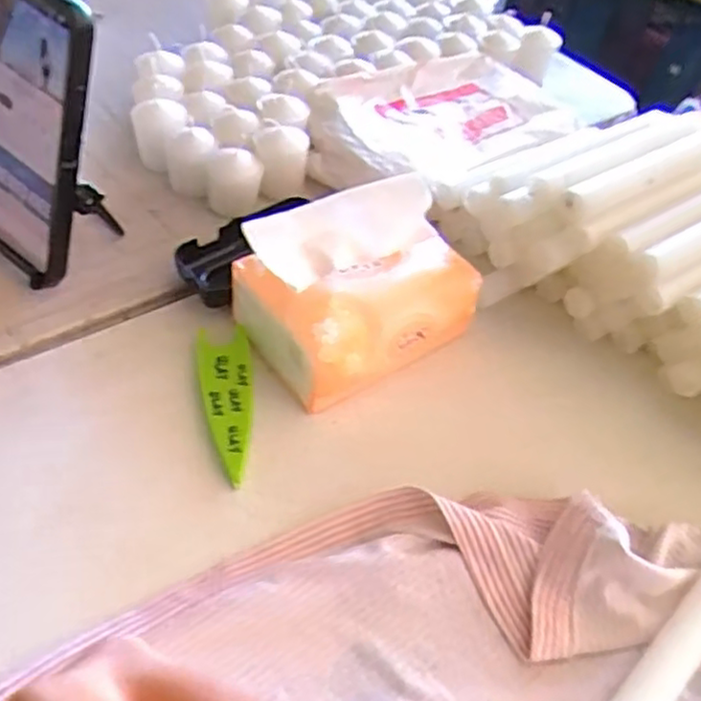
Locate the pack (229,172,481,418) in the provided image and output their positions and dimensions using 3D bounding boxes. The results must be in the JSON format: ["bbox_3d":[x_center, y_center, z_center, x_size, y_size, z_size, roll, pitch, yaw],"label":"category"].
[{"bbox_3d":[0.004,-0.038,0.427,0.130,0.067,0.097,-27,56,-27],"label":"pack"}]

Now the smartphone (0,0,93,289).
[{"bbox_3d":[-0.185,-0.123,0.406,0.081,0.167,0.017,38,33,20],"label":"smartphone"}]

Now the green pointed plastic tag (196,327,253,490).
[{"bbox_3d":[-0.070,0.027,0.403,0.030,0.009,0.103,-8,51,-6],"label":"green pointed plastic tag"}]

